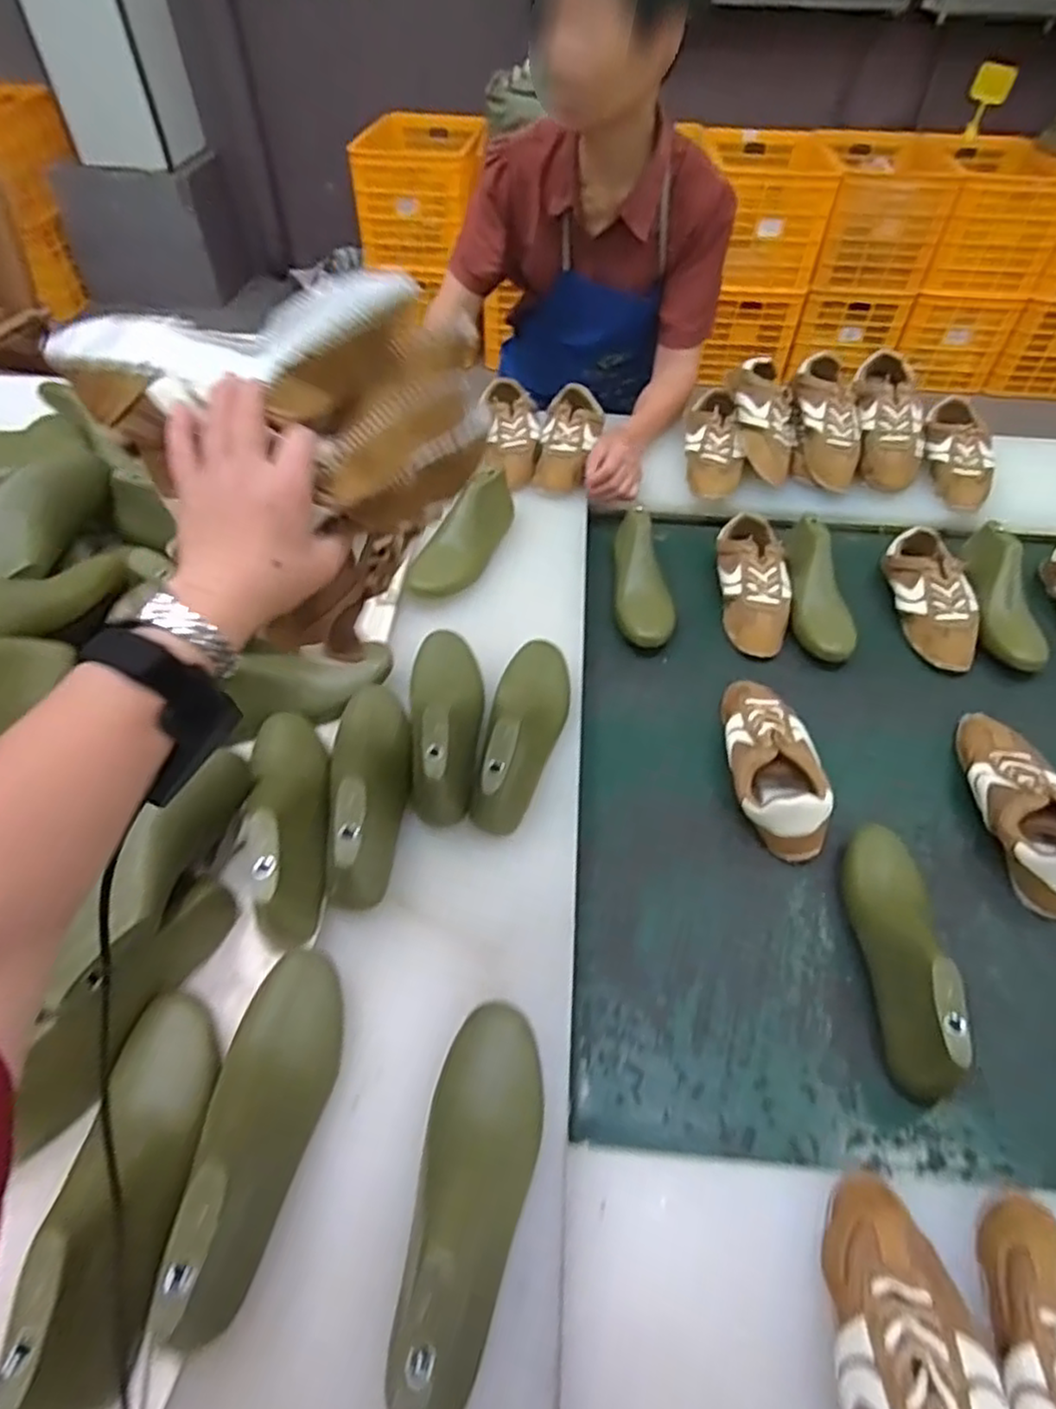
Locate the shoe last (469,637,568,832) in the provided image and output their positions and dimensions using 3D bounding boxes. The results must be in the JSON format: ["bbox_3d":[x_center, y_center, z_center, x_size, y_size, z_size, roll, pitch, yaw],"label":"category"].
[{"bbox_3d":[0.000,0.019,0.719,0.080,0.093,0.227,5,50,4],"label":"shoe last"}]

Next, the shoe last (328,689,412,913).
[{"bbox_3d":[-0.152,0.066,0.668,0.072,0.088,0.237,-5,50,-5],"label":"shoe last"}]

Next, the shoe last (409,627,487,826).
[{"bbox_3d":[-0.081,0.006,0.716,0.075,0.081,0.222,-3,50,-3],"label":"shoe last"}]

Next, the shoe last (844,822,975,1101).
[{"bbox_3d":[0.338,0.207,0.623,0.087,0.092,0.240,13,53,10],"label":"shoe last"}]

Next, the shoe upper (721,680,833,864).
[{"bbox_3d":[0.267,0.054,0.760,0.096,0.071,0.224,4,52,2],"label":"shoe upper"}]

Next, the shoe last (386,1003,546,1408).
[{"bbox_3d":[-0.036,0.320,0.459,0.074,0.079,0.227,8,52,6],"label":"shoe last"}]

